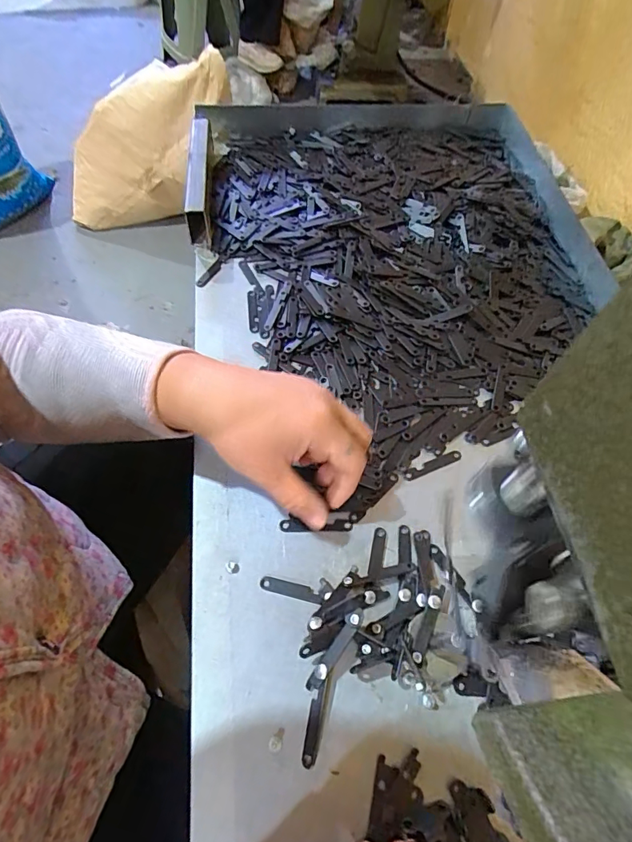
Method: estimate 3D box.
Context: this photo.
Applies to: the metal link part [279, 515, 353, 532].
[{"bbox_3d":[0.000,0.076,0.333,0.052,0.004,0.010,2,60,-4],"label":"metal link part"}]

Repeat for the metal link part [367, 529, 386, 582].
[{"bbox_3d":[0.043,0.093,0.321,0.008,0.006,0.037,12,61,6],"label":"metal link part"}]

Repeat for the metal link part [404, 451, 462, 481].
[{"bbox_3d":[0.092,0.035,0.362,0.051,0.004,0.009,-21,63,-12],"label":"metal link part"}]

